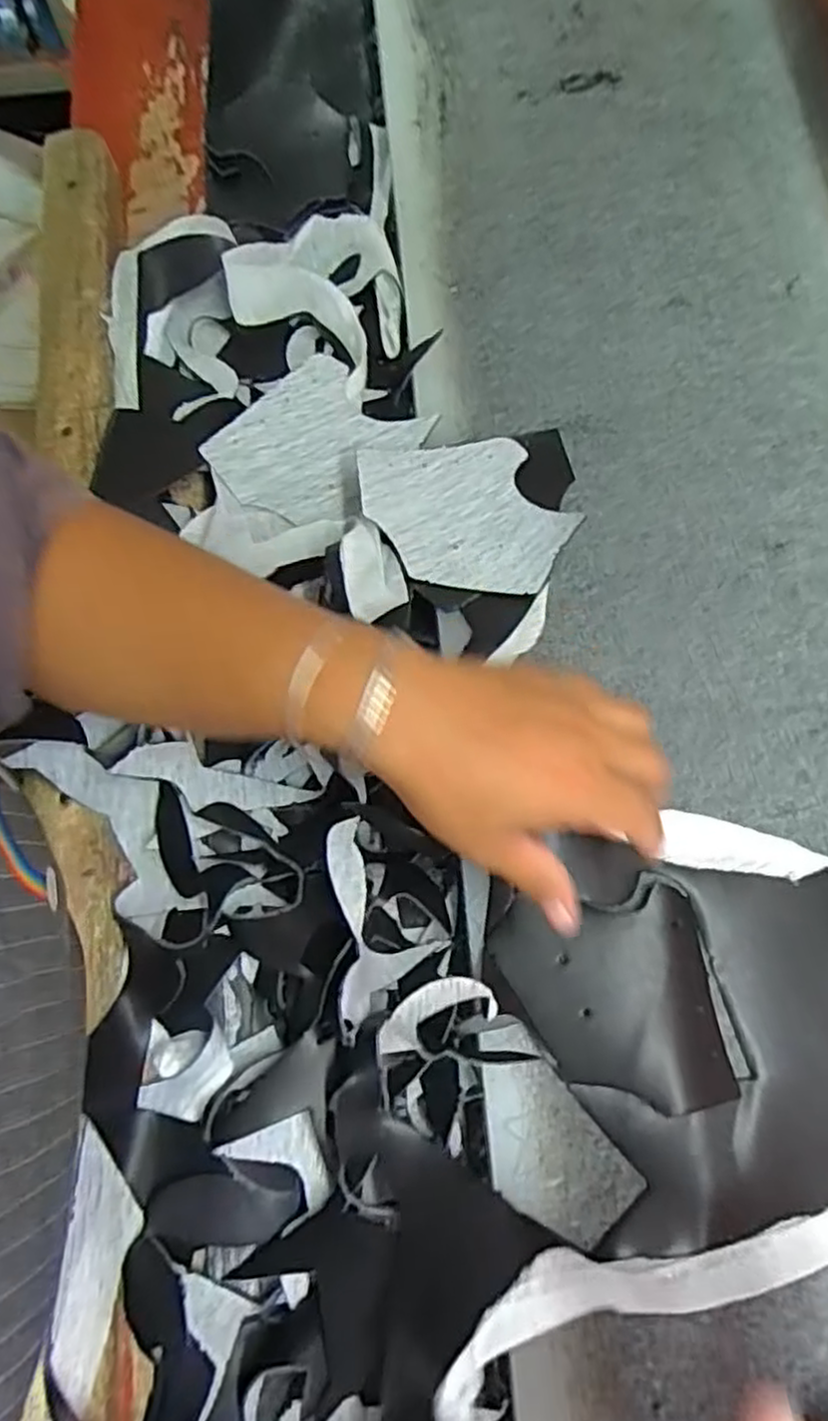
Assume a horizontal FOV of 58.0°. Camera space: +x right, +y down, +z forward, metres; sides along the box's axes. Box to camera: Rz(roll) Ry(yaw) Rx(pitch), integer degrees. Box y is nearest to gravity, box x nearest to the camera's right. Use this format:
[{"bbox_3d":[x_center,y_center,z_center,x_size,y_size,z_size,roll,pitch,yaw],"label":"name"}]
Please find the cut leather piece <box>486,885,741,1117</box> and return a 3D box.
[{"bbox_3d":[0.100,0.149,0.380,0.104,0.009,0.102,-8,75,-2],"label":"cut leather piece"}]

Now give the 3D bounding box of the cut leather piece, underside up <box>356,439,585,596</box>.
[{"bbox_3d":[0.032,-0.118,0.449,0.098,0.026,0.121,-31,77,-8],"label":"cut leather piece, underside up"}]

